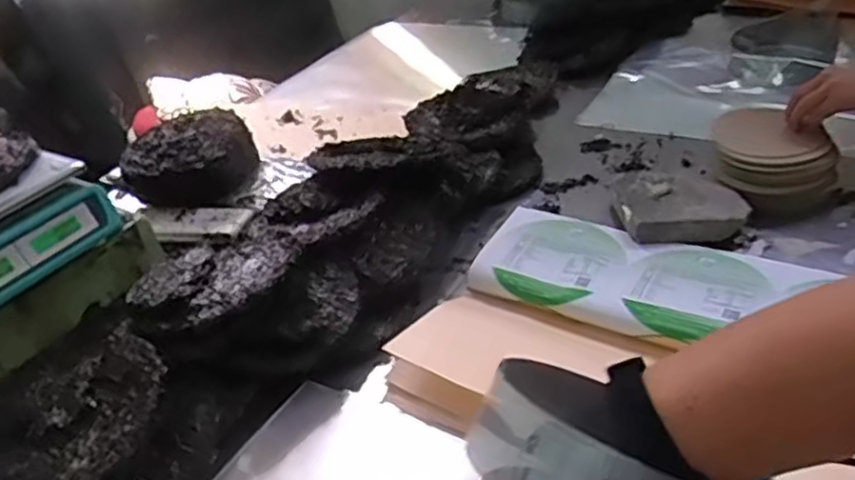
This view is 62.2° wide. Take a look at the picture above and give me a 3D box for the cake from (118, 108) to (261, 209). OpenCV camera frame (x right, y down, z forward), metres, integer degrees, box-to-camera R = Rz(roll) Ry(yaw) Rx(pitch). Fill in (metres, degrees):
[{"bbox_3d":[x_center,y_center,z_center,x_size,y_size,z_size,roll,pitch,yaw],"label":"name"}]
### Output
[{"bbox_3d":[-0.394,-0.134,1.177,0.210,0.085,0.194,-1,35,1],"label":"cake"}]

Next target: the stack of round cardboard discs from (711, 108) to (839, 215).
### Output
[{"bbox_3d":[0.456,-0.116,0.931,0.138,0.079,0.153,-10,34,0],"label":"stack of round cardboard discs"}]

